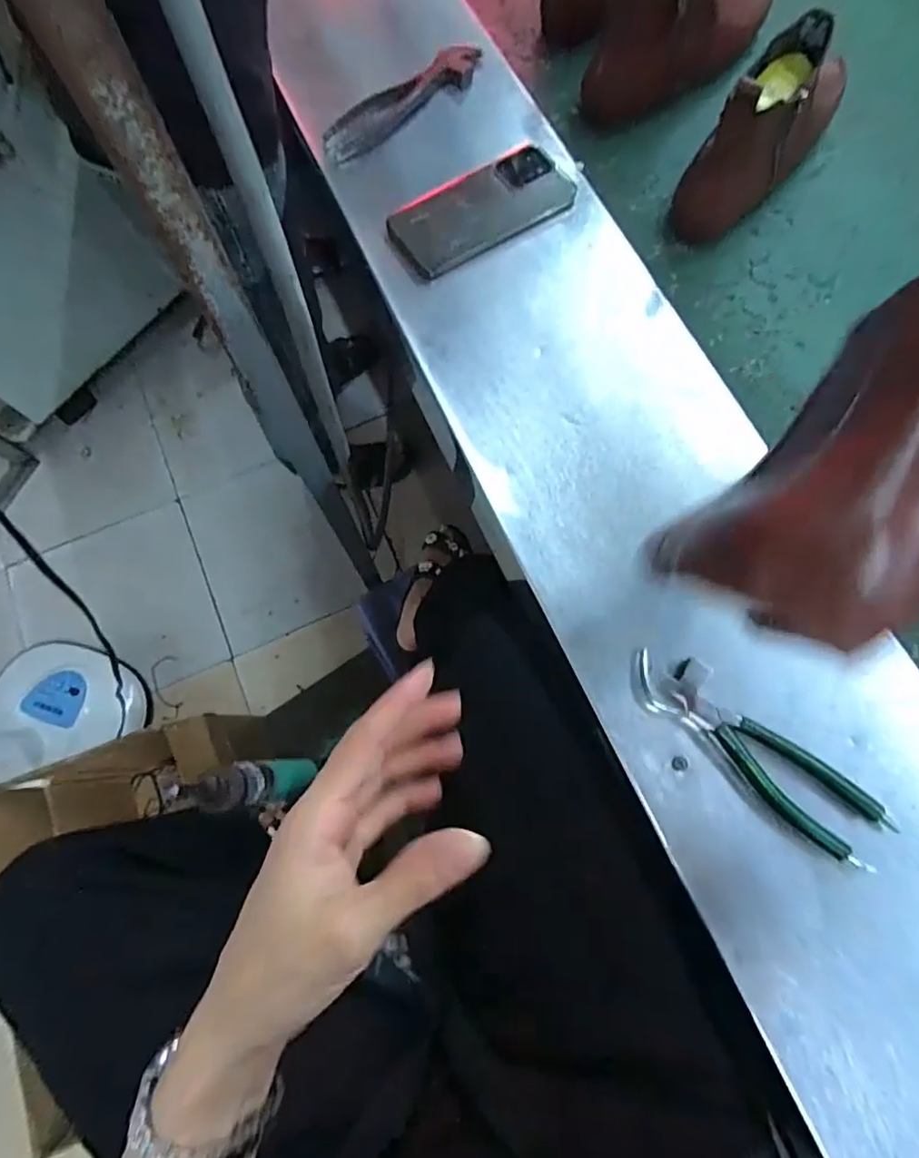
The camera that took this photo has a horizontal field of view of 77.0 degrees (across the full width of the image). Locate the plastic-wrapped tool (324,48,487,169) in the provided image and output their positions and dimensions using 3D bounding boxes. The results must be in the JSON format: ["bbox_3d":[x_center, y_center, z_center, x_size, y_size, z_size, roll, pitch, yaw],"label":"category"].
[{"bbox_3d":[-0.060,-0.486,0.582,0.186,0.025,0.042,-38,78,-8],"label":"plastic-wrapped tool"}]

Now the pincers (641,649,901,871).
[{"bbox_3d":[0.208,0.118,0.409,0.186,0.012,0.051,40,79,10],"label":"pincers"}]

